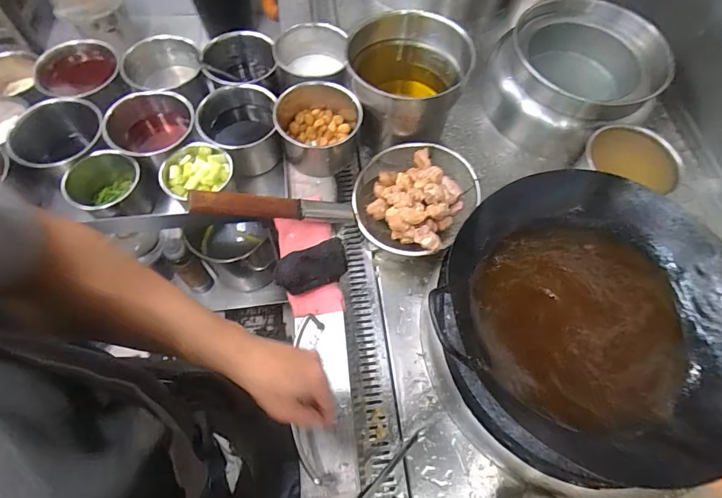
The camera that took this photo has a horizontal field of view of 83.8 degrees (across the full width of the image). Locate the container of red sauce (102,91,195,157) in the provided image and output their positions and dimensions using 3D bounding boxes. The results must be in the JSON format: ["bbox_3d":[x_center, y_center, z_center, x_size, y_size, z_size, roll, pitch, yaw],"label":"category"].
[{"bbox_3d":[-0.389,-0.214,0.775,0.154,0.100,0.144,-21,67,-13],"label":"container of red sauce"}]

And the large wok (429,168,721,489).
[{"bbox_3d":[0.339,0.089,0.593,0.407,0.137,0.416,1,64,-3],"label":"large wok"}]

